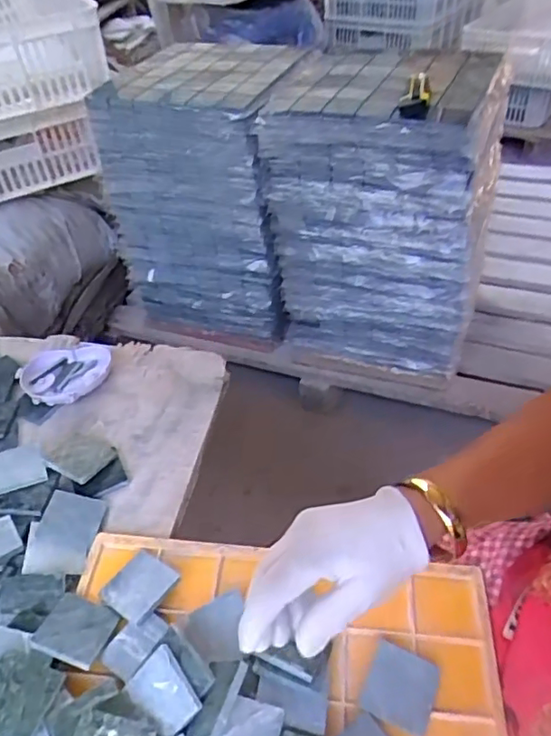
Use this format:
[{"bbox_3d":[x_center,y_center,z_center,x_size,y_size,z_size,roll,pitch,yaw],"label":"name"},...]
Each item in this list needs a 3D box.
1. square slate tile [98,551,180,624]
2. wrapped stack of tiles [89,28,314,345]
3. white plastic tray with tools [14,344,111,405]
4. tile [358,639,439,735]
[{"bbox_3d":[-0.108,0.174,0.467,0.048,0.012,0.048,25,51,30],"label":"square slate tile"},{"bbox_3d":[-0.113,-0.360,1.210,0.358,0.449,0.321,11,46,18],"label":"wrapped stack of tiles"},{"bbox_3d":[-0.233,0.008,0.661,0.100,0.021,0.093,-22,45,-16],"label":"white plastic tray with tools"},{"bbox_3d":[0.089,0.225,0.415,0.046,0.007,0.047,15,47,22],"label":"tile"}]

